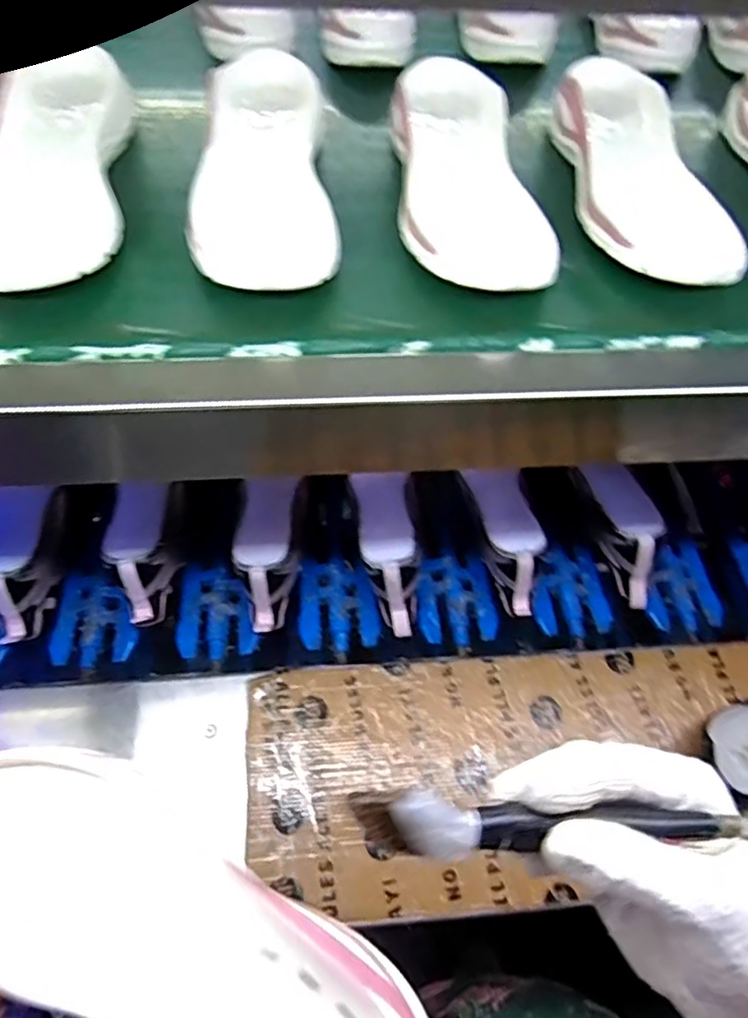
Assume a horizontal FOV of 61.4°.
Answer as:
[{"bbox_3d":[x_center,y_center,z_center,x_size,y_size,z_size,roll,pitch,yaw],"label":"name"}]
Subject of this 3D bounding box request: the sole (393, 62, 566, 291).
[{"bbox_3d":[0.060,-0.242,0.446,0.091,0.016,0.224,-8,68,-6],"label":"sole"}]

